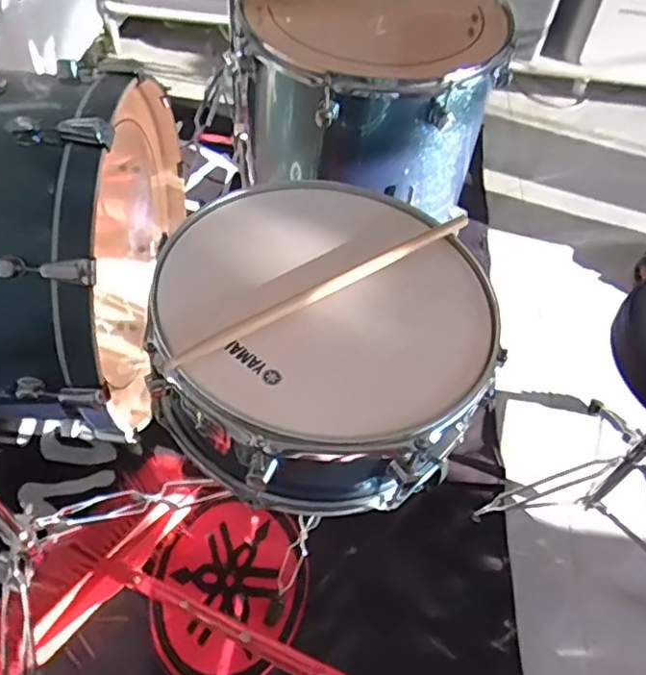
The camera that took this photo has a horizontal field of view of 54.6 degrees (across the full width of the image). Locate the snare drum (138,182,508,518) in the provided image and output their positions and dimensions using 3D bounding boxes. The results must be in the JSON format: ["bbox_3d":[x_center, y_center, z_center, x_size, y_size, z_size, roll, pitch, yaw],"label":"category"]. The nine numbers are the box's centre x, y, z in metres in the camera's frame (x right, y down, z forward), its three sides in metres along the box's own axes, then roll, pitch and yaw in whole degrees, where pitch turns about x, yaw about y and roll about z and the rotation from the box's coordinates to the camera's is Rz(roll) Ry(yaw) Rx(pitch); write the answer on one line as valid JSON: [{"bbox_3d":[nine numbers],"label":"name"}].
[{"bbox_3d":[0.010,0.000,0.685,0.316,0.166,0.344,2,52,-3],"label":"snare drum"}]

